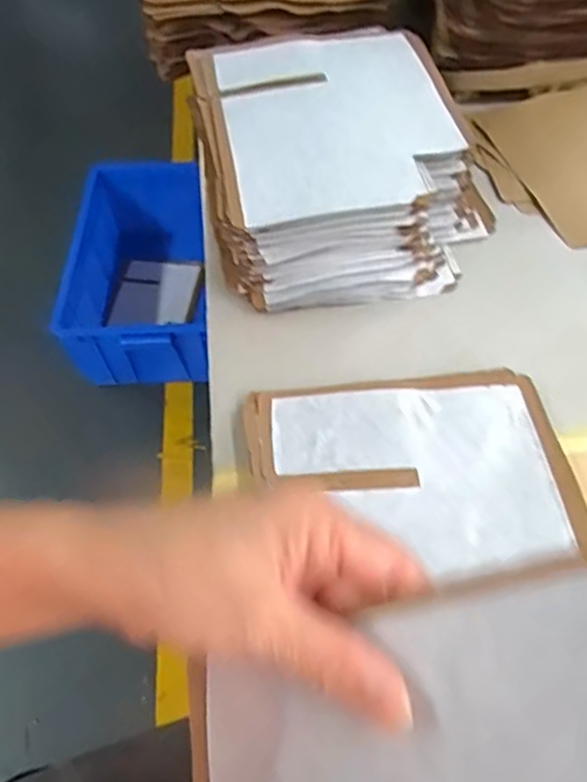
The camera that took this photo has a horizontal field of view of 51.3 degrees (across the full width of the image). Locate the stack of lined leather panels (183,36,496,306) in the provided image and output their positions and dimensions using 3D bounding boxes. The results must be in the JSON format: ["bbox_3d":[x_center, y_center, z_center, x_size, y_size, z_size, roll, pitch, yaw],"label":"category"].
[{"bbox_3d":[0.042,-0.200,0.522,0.231,0.086,0.248,-11,58,-6],"label":"stack of lined leather panels"}]

